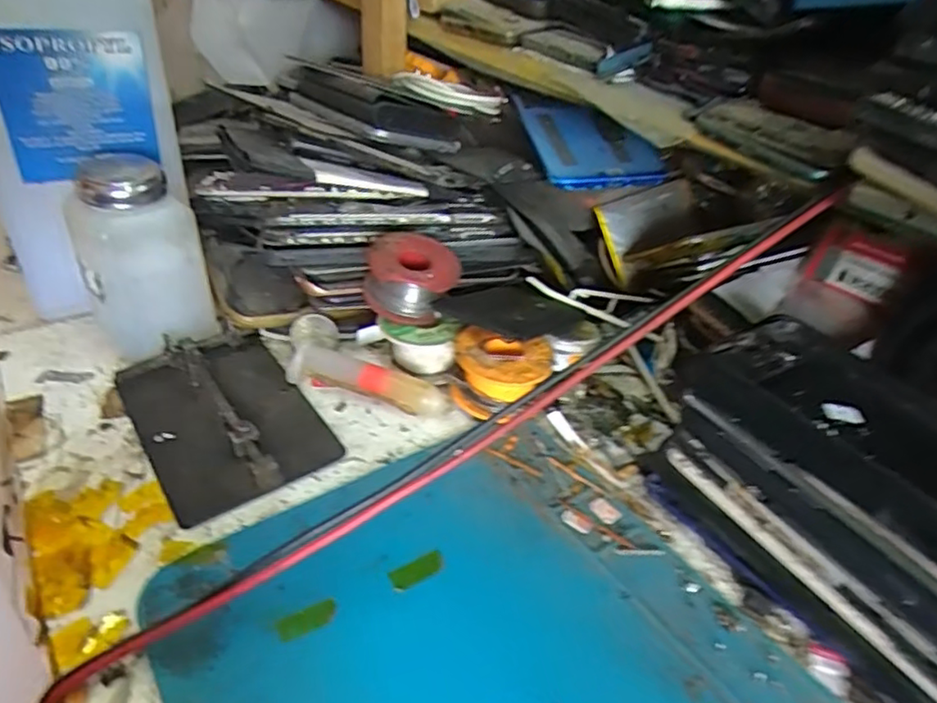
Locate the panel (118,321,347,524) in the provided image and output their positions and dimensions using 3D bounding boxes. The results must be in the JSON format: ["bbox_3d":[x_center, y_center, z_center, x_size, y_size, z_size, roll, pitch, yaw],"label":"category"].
[{"bbox_3d":[-0.124,0.029,0.313,0.078,0.013,0.117,-22,45,-31],"label":"panel"}]

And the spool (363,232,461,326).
[{"bbox_3d":[-0.033,-0.045,0.359,0.053,0.035,0.053,4,37,-3],"label":"spool"}]

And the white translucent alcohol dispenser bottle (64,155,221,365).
[{"bbox_3d":[-0.179,-0.048,0.337,0.058,0.098,0.057,-21,45,-31],"label":"white translucent alcohol dispenser bottle"}]

